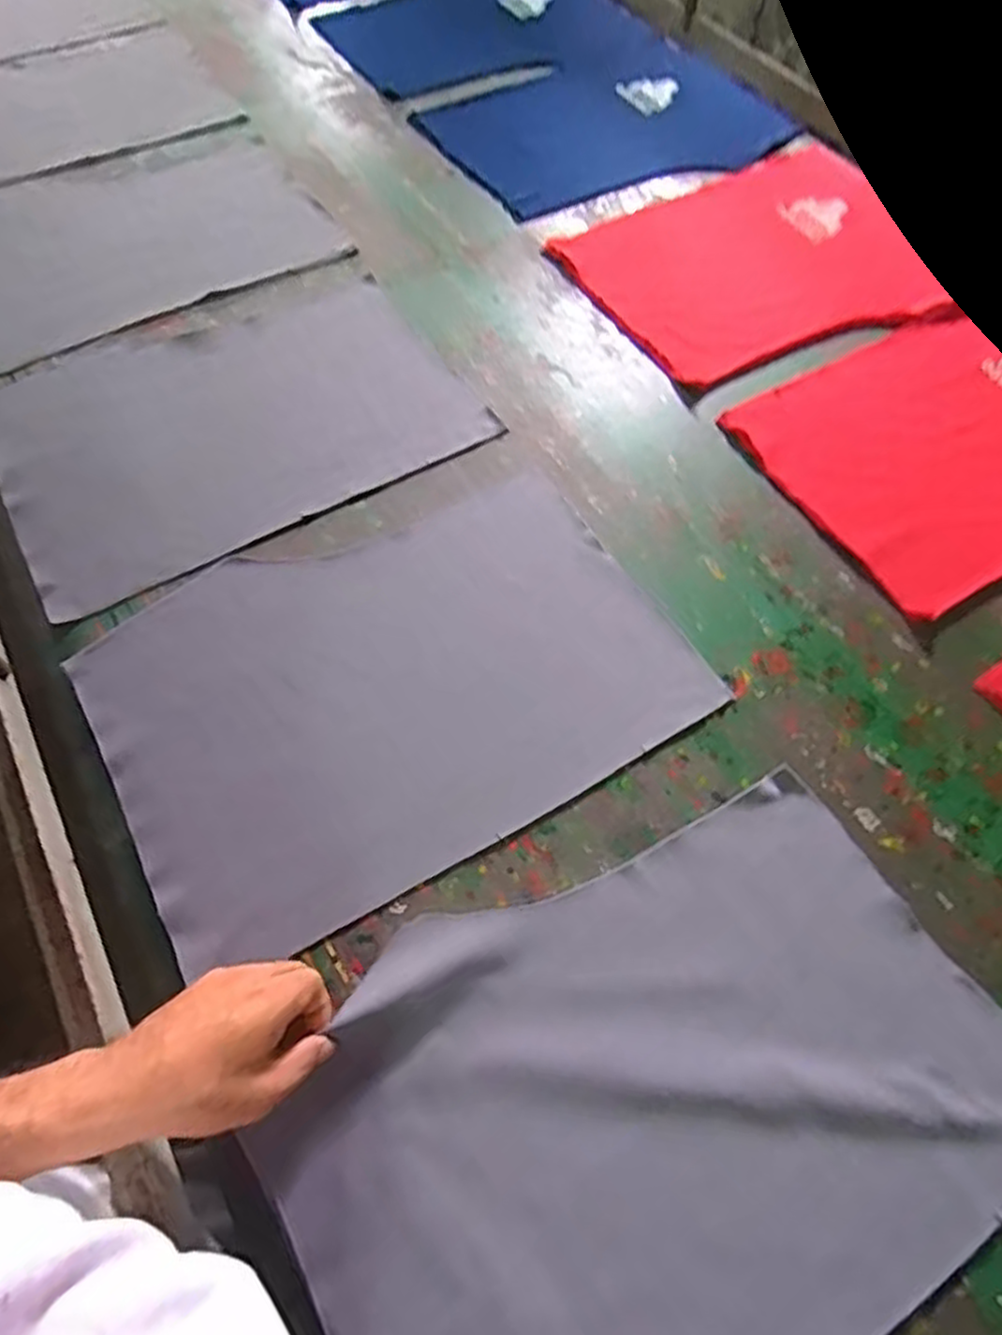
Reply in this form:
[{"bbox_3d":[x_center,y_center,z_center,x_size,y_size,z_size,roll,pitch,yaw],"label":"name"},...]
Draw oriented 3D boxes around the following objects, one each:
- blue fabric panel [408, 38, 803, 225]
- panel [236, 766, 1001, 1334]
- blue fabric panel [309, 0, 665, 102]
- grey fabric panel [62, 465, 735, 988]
[{"bbox_3d":[0.151,-0.788,1.081,0.460,0.018,0.318,-25,65,-12],"label":"blue fabric panel"},{"bbox_3d":[0.104,0.284,0.488,0.467,0.036,0.328,-28,66,-14],"label":"panel"},{"bbox_3d":[-0.038,-1.068,1.236,0.452,0.017,0.396,-26,65,-13],"label":"blue fabric panel"},{"bbox_3d":[-0.095,0.007,0.660,0.478,0.010,0.344,-28,65,-13],"label":"grey fabric panel"}]

